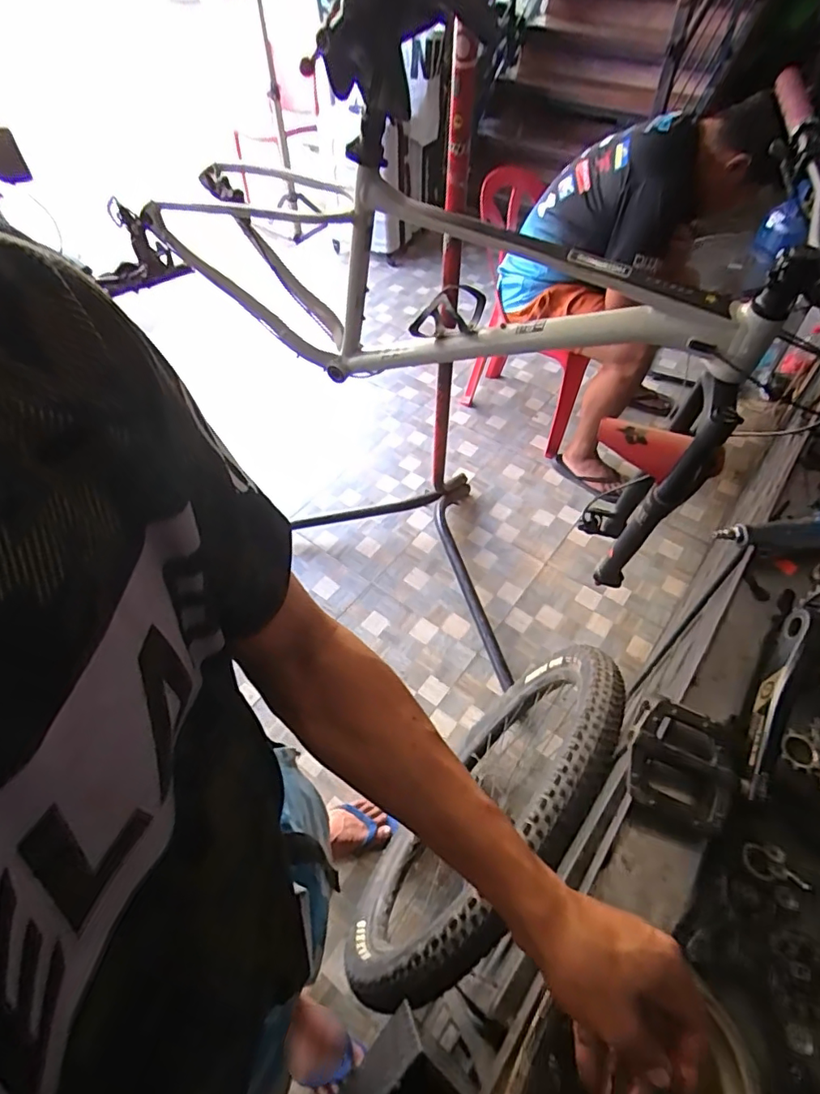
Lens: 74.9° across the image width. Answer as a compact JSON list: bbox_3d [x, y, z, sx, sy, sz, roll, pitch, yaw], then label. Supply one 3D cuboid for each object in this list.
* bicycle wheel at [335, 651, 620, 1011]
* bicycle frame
[{"bbox_3d":[0.124,0.453,0.954,0.078,0.625,0.649,41,67,4],"label":"bicycle wheel"},{"bbox_3d":[-0.006,-0.418,0.947,1.084,0.347,0.151,23,57,18],"label":"bicycle frame"}]

